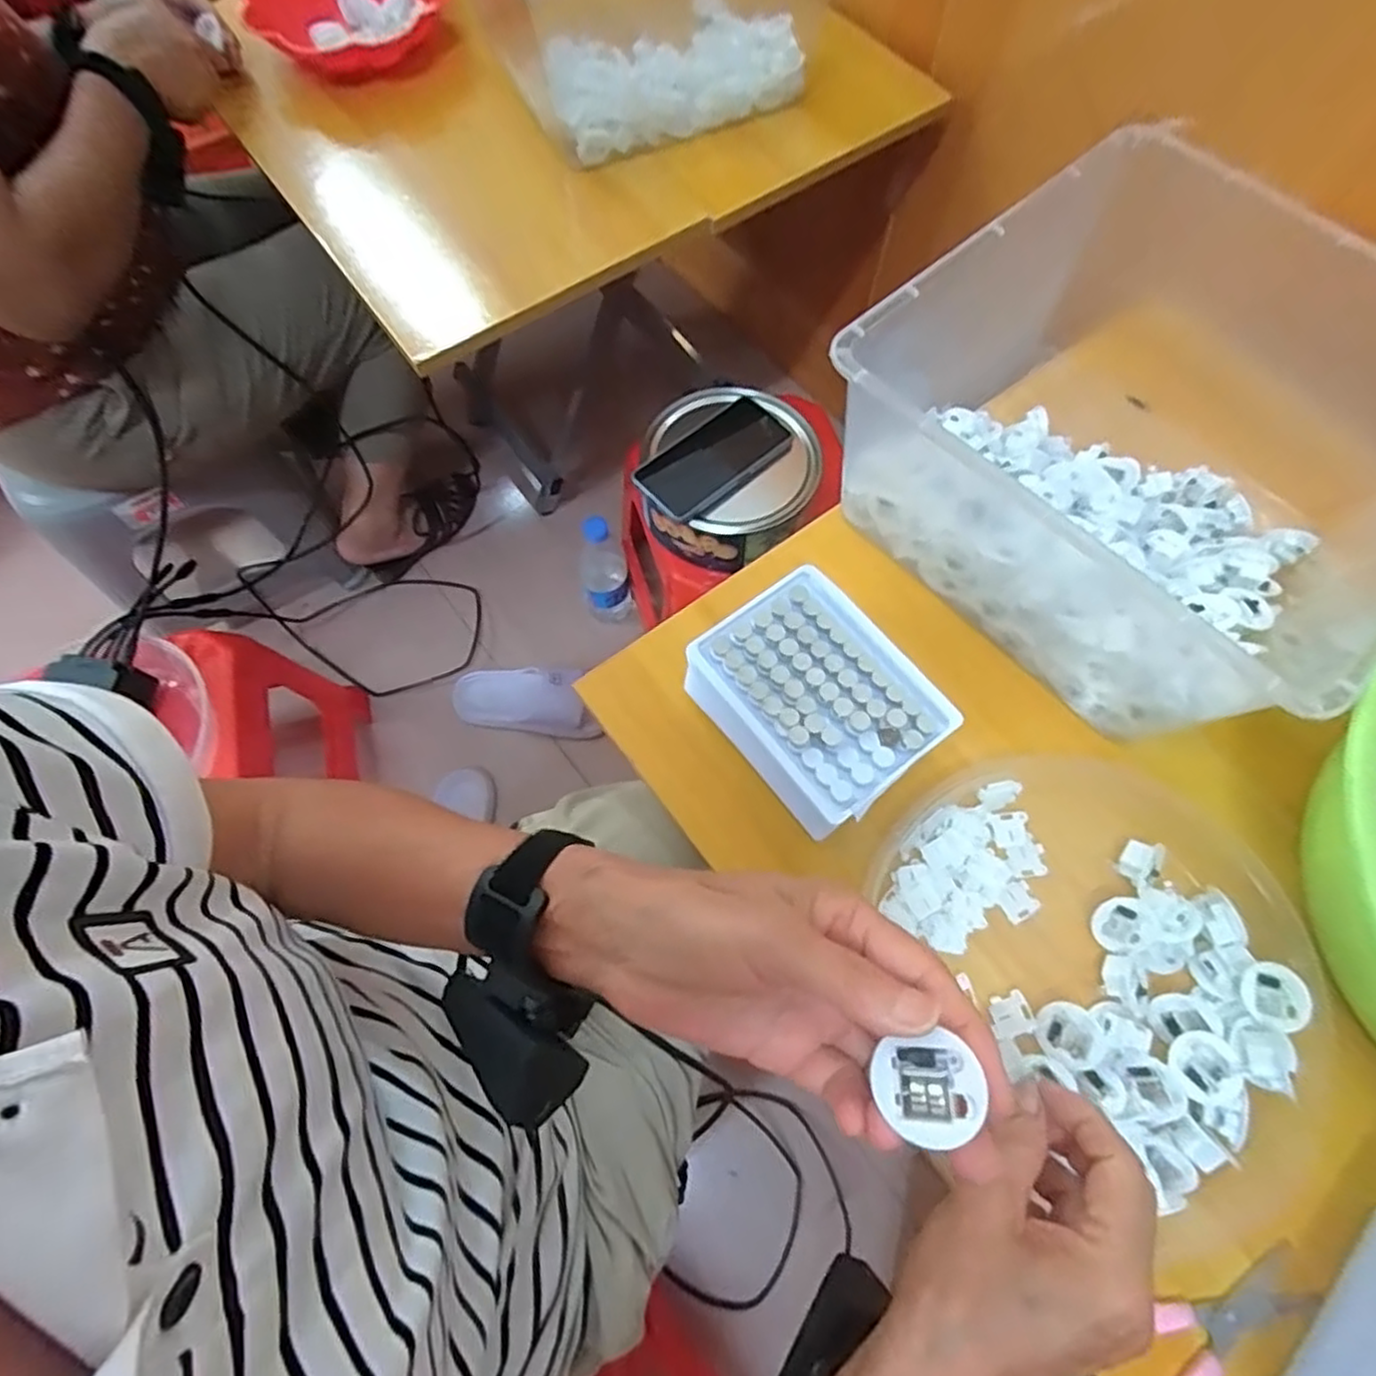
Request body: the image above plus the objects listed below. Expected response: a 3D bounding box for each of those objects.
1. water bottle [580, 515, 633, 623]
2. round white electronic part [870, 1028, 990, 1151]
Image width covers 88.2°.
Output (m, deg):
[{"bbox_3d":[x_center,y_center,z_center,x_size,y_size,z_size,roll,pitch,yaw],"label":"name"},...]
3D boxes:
[{"bbox_3d":[-0.113,-0.157,0.940,0.062,0.206,0.065,-9,68,-2],"label":"water bottle"},{"bbox_3d":[0.073,0.122,0.214,0.026,0.006,0.028,-37,58,16],"label":"round white electronic part"}]

